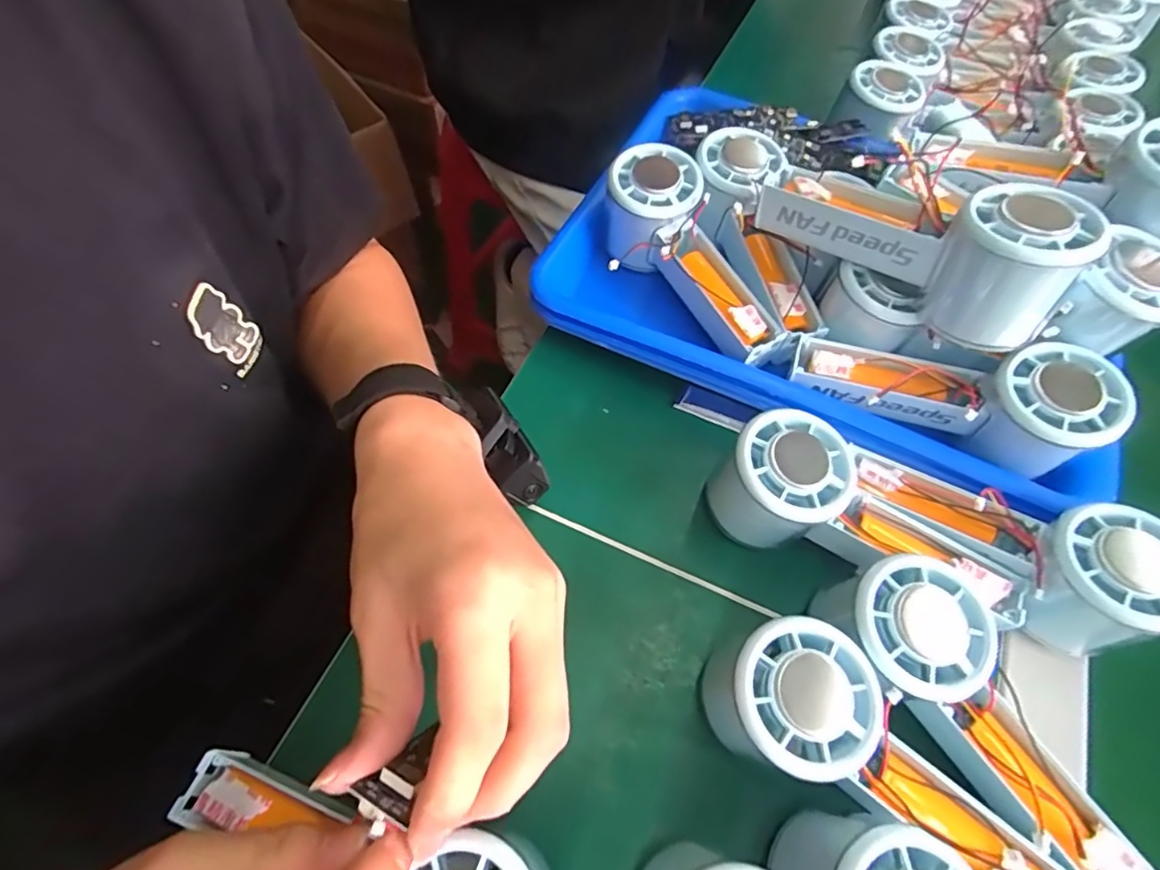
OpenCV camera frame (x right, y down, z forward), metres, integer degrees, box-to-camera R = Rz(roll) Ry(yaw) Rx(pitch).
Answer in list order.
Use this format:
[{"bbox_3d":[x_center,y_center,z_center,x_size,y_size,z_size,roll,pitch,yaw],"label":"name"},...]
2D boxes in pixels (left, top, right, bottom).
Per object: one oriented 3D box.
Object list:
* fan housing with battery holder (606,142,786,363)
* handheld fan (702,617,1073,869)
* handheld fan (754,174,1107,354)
[{"bbox_3d":[0.068,-0.108,0.355,0.065,0.061,0.147,-31,67,-19],"label":"fan housing with battery holder"},{"bbox_3d":[0.124,0.135,0.241,0.159,0.063,0.056,29,63,12],"label":"handheld fan"},{"bbox_3d":[0.165,-0.100,0.296,0.152,0.072,0.047,31,63,29],"label":"handheld fan"}]

